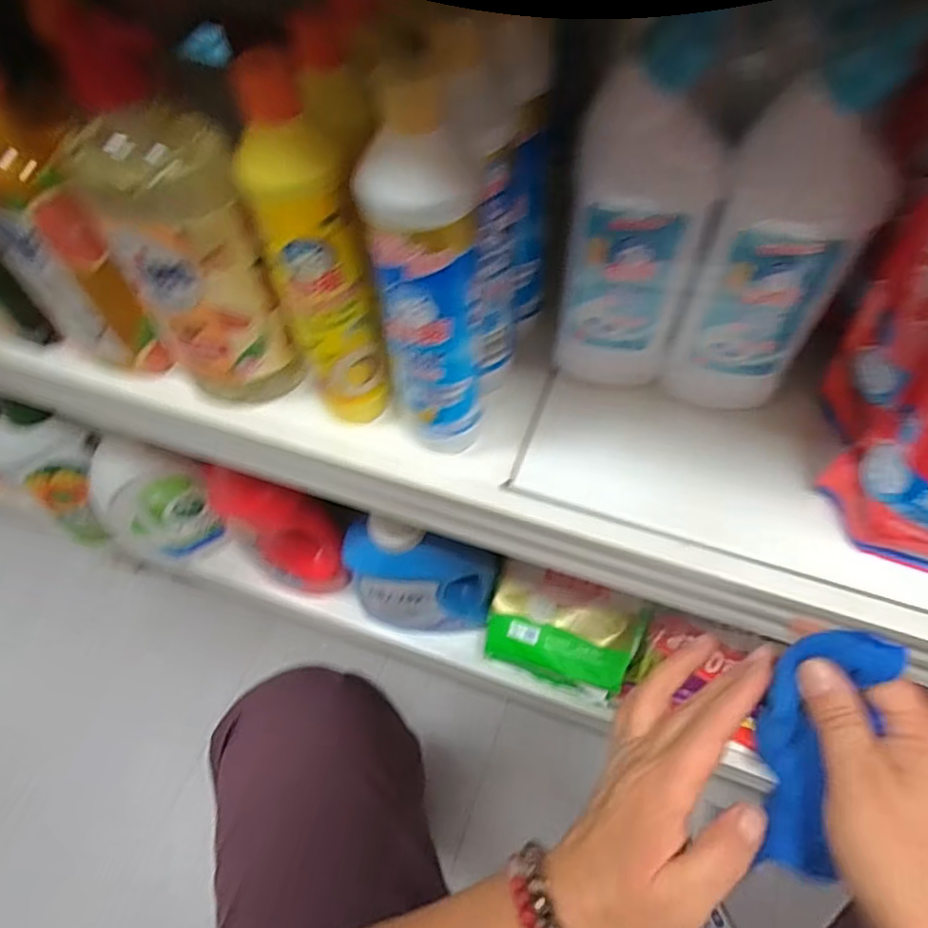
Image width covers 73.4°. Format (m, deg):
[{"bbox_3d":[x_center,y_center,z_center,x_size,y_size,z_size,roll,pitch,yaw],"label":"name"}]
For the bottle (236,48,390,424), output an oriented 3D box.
[{"bbox_3d":[-0.085,-0.110,0.370,0.048,0.224,0.049,39,67,24],"label":"bottle"}]

